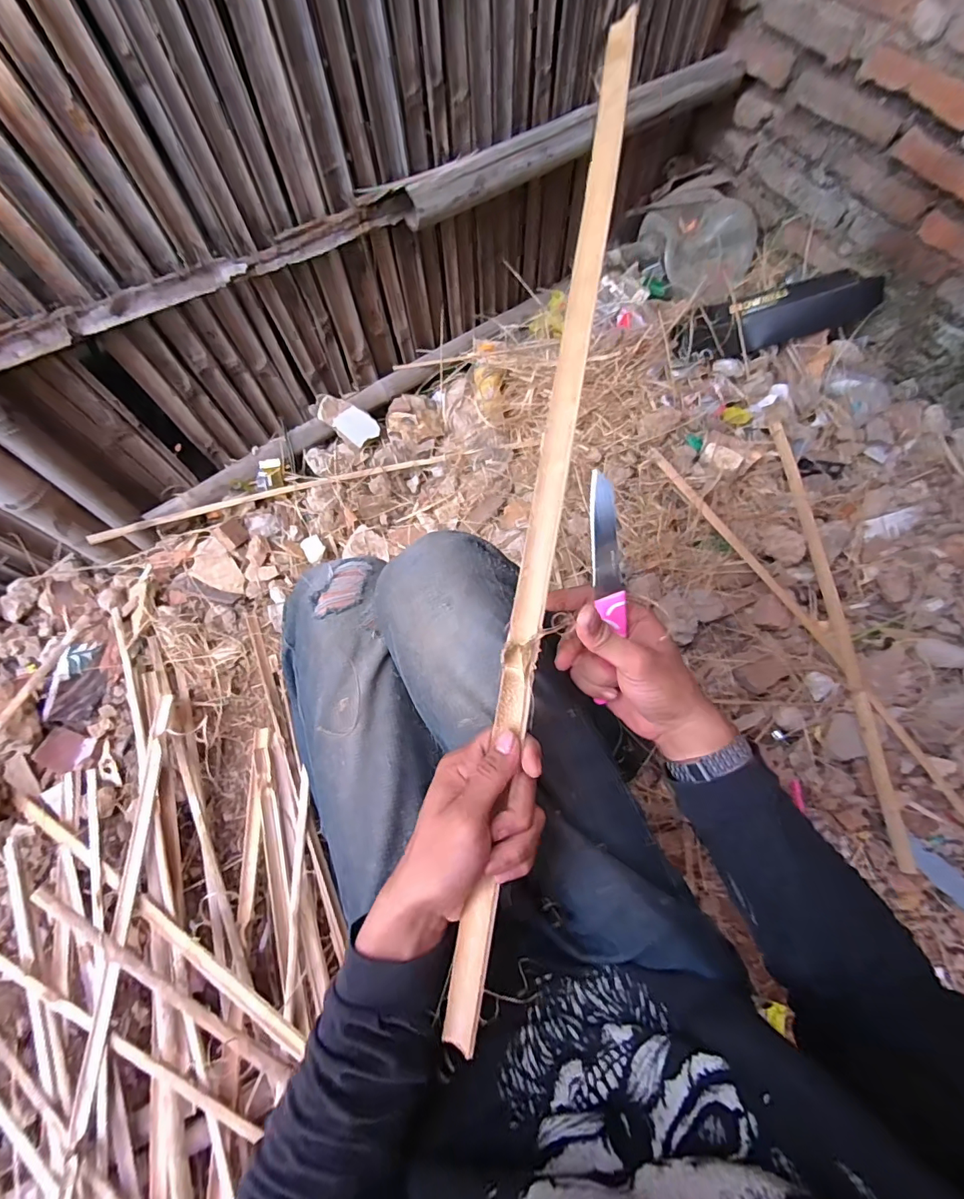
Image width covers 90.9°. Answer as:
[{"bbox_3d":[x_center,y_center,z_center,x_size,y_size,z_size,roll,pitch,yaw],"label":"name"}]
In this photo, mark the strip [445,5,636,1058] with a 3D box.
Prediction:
[{"bbox_3d":[0.051,-0.094,0.349,0.024,0.006,0.761,7,83,21],"label":"strip"}]

